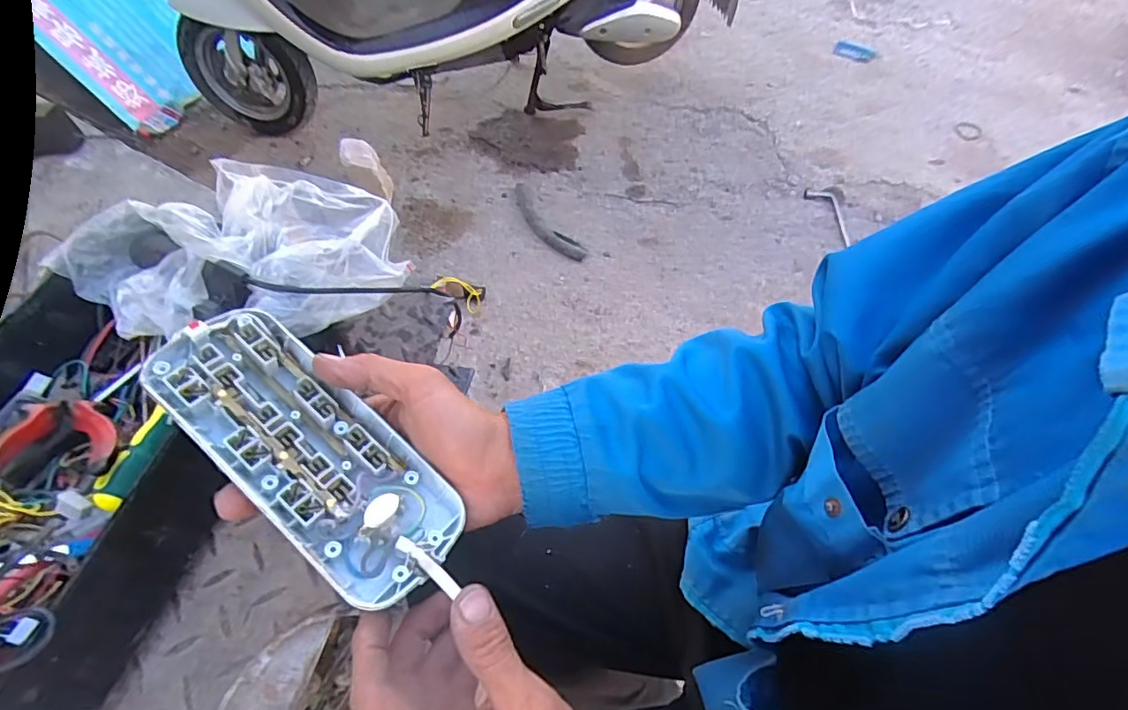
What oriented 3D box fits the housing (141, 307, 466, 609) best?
[{"bbox_3d":[-0.145,0.050,0.312,0.195,0.031,0.074,41,68,7],"label":"housing"}]

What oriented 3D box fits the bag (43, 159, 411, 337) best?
[{"bbox_3d":[-0.276,-0.077,0.457,0.273,0.081,0.171,-18,58,-7],"label":"bag"}]

